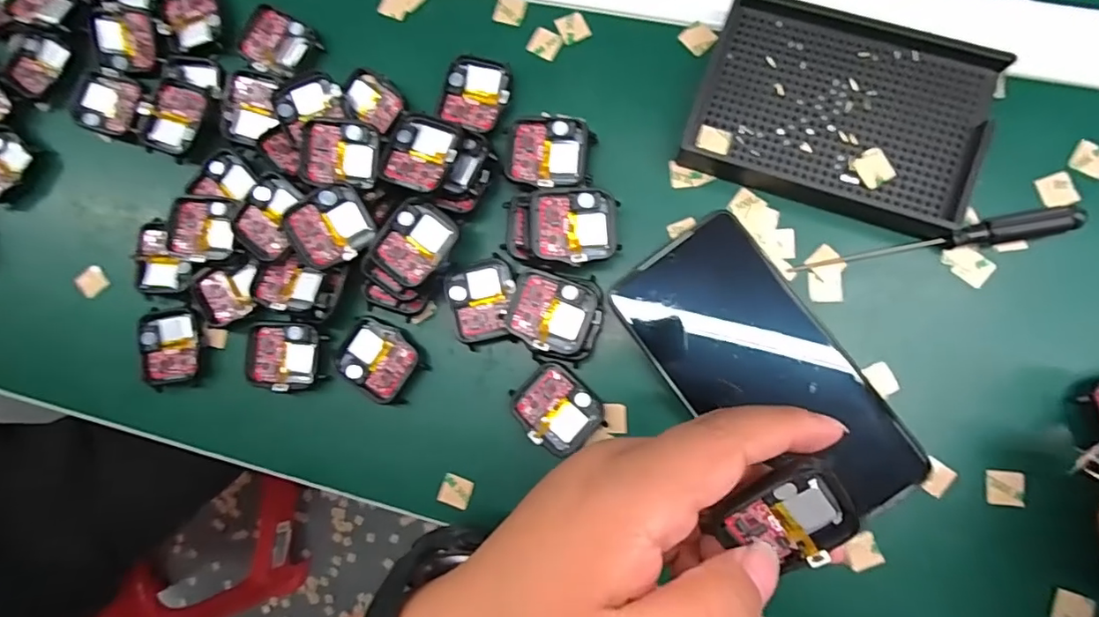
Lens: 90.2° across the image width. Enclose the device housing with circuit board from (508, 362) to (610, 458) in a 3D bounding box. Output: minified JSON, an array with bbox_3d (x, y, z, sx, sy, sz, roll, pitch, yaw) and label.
[{"bbox_3d":[0.004,0.053,0.290,0.045,0.014,0.036,43,91,8],"label":"device housing with circuit board"}]

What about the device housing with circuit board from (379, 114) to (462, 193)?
[{"bbox_3d":[-0.067,-0.082,0.293,0.038,0.014,0.040,16,87,7],"label":"device housing with circuit board"}]

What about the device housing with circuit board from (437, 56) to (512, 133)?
[{"bbox_3d":[-0.041,-0.121,0.307,0.037,0.008,0.042,14,87,7],"label":"device housing with circuit board"}]

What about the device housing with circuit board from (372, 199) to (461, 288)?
[{"bbox_3d":[-0.070,-0.035,0.286,0.037,0.005,0.043,30,89,8],"label":"device housing with circuit board"}]

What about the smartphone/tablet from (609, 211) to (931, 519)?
[{"bbox_3d":[0.107,0.034,0.276,0.076,0.016,0.159,-36,82,2],"label":"smartphone/tablet"}]

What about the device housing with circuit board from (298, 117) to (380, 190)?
[{"bbox_3d":[-0.113,-0.082,0.291,0.044,0.010,0.035,5,86,7],"label":"device housing with circuit board"}]

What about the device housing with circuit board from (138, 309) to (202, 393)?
[{"bbox_3d":[-0.218,0.022,0.315,0.035,0.005,0.047,-9,84,5],"label":"device housing with circuit board"}]

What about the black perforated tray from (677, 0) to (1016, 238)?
[{"bbox_3d":[0.146,-0.101,0.280,0.132,0.024,0.100,20,88,8],"label":"black perforated tray"}]

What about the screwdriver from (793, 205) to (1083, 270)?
[{"bbox_3d":[0.191,-0.034,0.272,0.129,0.015,0.013,-9,84,5],"label":"screwdriver"}]

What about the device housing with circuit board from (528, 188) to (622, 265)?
[{"bbox_3d":[0.013,-0.041,0.279,0.043,0.016,0.037,0,85,6],"label":"device housing with circuit board"}]

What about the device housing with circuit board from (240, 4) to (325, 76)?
[{"bbox_3d":[-0.161,-0.157,0.326,0.043,0.008,0.035,27,88,8],"label":"device housing with circuit board"}]

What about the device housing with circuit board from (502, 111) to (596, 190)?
[{"bbox_3d":[0.001,-0.082,0.296,0.045,0.019,0.040,2,85,6],"label":"device housing with circuit board"}]

